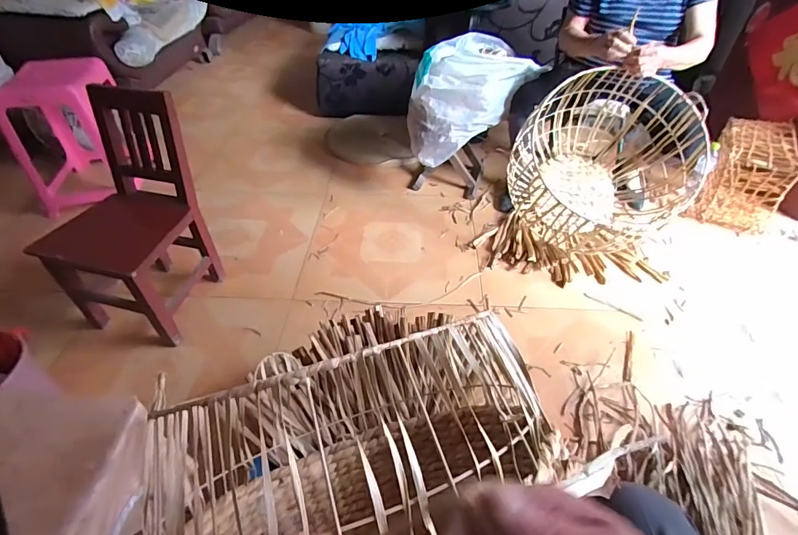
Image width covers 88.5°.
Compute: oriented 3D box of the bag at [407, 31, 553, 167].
[{"bbox_3d":[0.278,-0.625,1.494,0.548,0.303,0.324,-24,49,-23],"label":"bag"}]

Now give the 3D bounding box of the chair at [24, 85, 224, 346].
[{"bbox_3d":[-0.696,-0.124,1.065,0.274,0.517,0.348,10,45,10],"label":"chair"}]

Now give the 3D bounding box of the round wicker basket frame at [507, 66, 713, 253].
[{"bbox_3d":[0.721,-0.369,1.433,0.532,0.499,0.589,32,52,29],"label":"round wicker basket frame"}]

